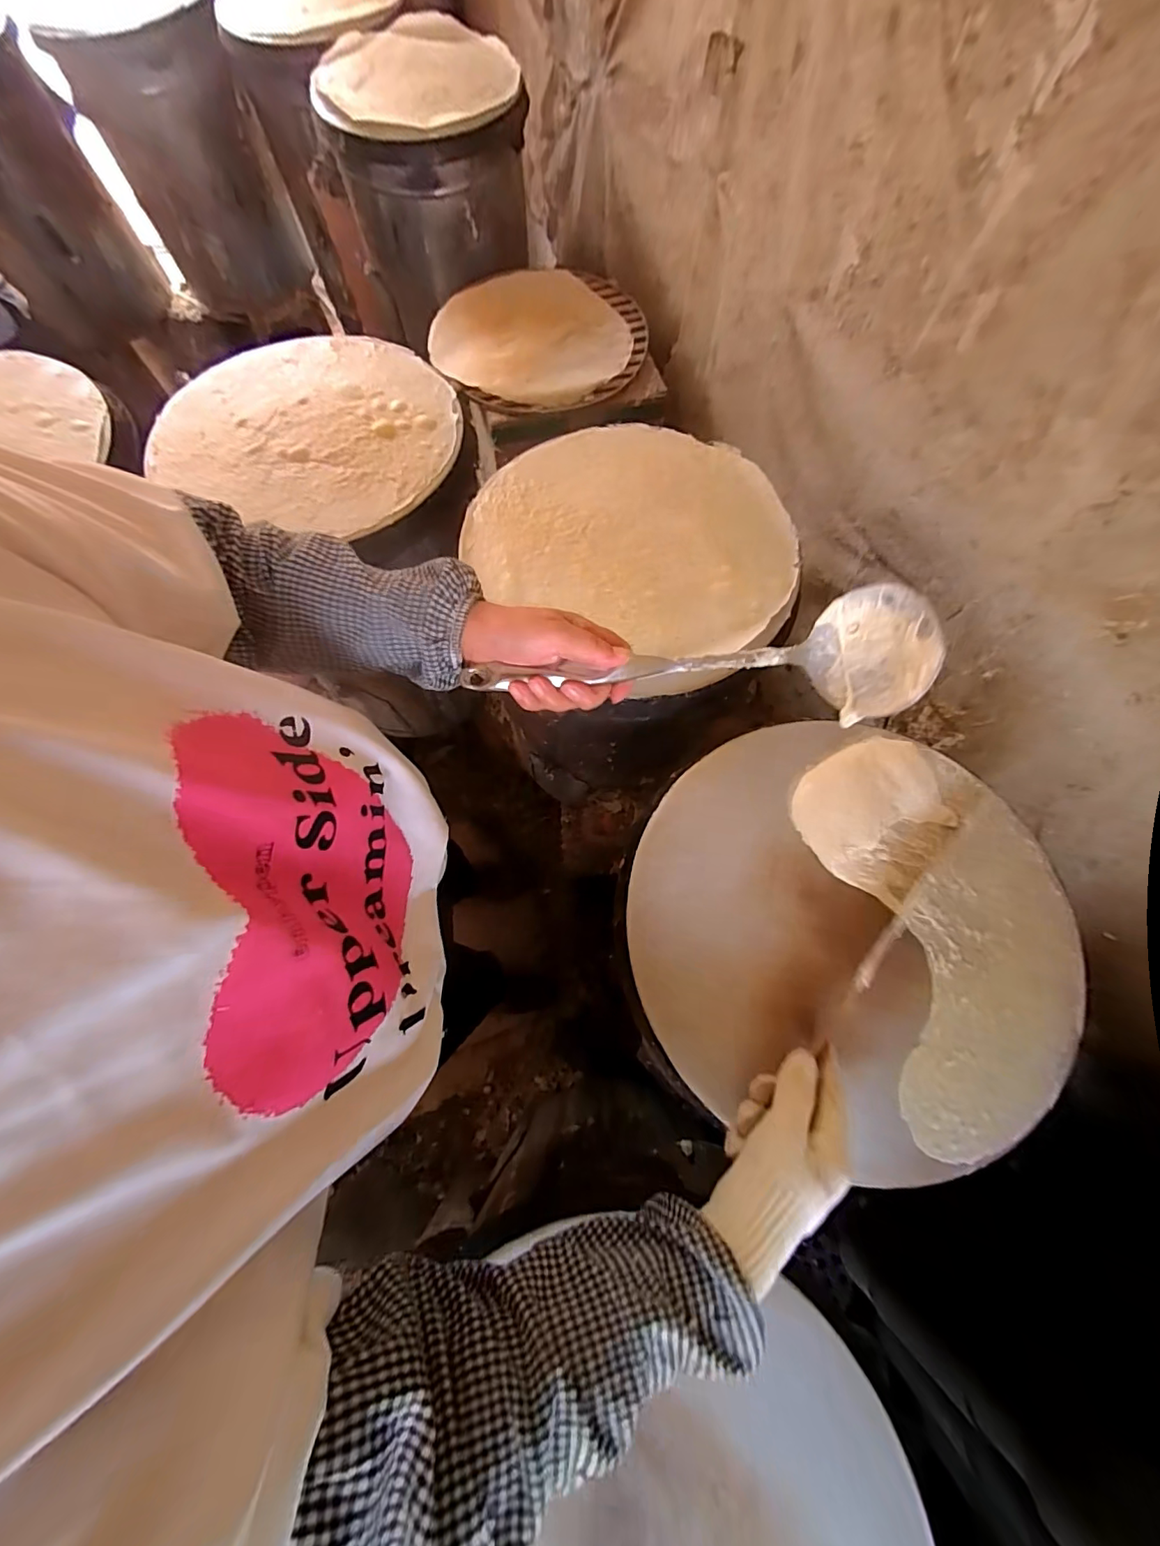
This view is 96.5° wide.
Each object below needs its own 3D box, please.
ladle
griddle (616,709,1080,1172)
[{"bbox_3d":[0.085,-0.085,0.380,0.324,0.078,0.085,-2,71,-5],"label":"ladle"},{"bbox_3d":[0.242,0.129,0.461,0.367,0.030,0.356,21,73,7],"label":"griddle"}]

